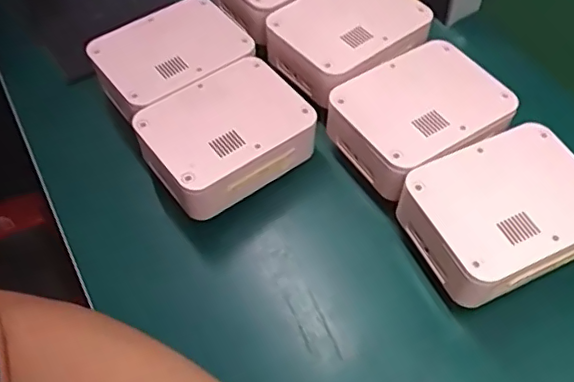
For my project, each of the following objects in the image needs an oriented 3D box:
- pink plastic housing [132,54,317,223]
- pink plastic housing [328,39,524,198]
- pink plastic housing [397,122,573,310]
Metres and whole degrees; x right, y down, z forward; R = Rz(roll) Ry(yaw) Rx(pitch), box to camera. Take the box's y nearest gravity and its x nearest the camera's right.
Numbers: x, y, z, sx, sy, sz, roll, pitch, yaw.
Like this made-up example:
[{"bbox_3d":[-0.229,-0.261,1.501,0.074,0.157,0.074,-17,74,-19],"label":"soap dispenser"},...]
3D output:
[{"bbox_3d":[-0.051,-0.048,0.484,0.135,0.040,0.104,-34,62,-17],"label":"pink plastic housing"},{"bbox_3d":[0.110,-0.064,0.470,0.132,0.039,0.104,-30,60,-15],"label":"pink plastic housing"},{"bbox_3d":[0.157,0.013,0.416,0.127,0.038,0.101,-22,59,-10],"label":"pink plastic housing"}]

